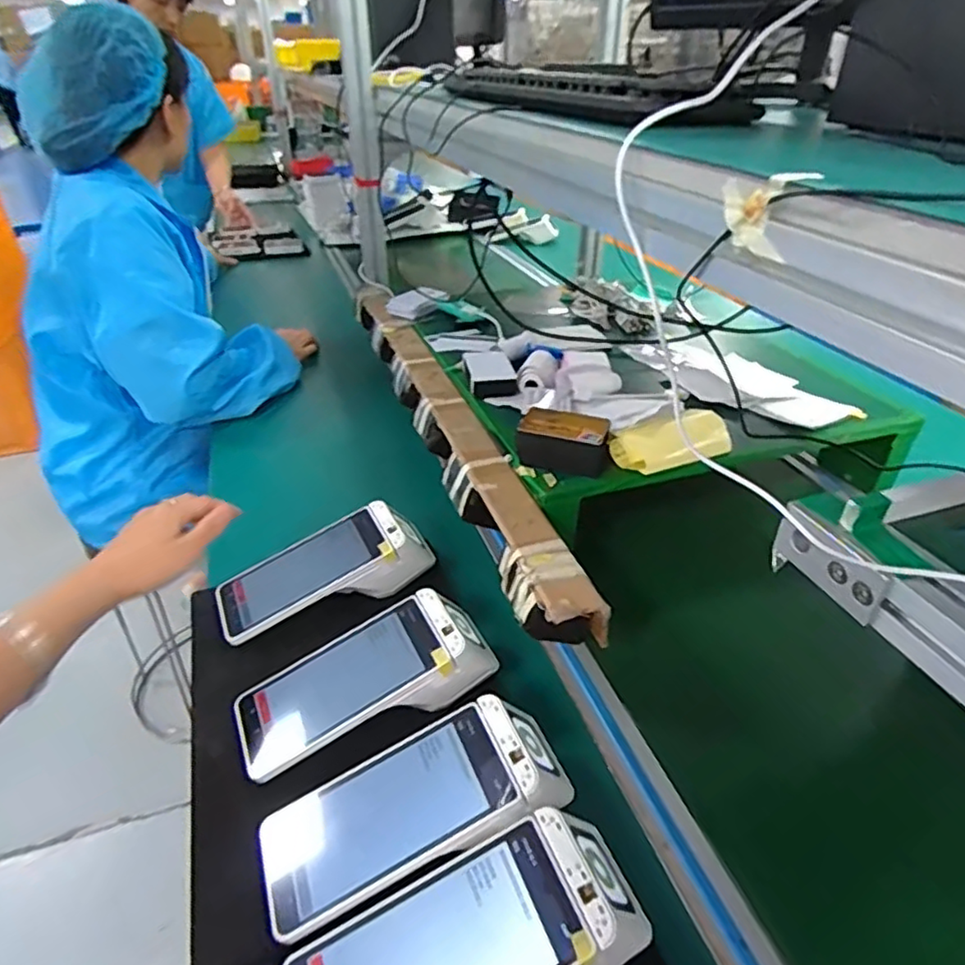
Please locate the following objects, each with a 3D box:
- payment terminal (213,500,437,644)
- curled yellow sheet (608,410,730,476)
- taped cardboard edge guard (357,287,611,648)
[{"bbox_3d":[-0.160,0.082,0.634,0.207,0.056,0.082,-15,37,-20],"label":"payment terminal"},{"bbox_3d":[0.205,-0.041,0.670,0.127,0.034,0.060,-18,38,-24],"label":"curled yellow sheet"},{"bbox_3d":[-0.065,-0.093,0.804,0.071,0.061,0.806,-12,36,-16],"label":"taped cardboard edge guard"}]

